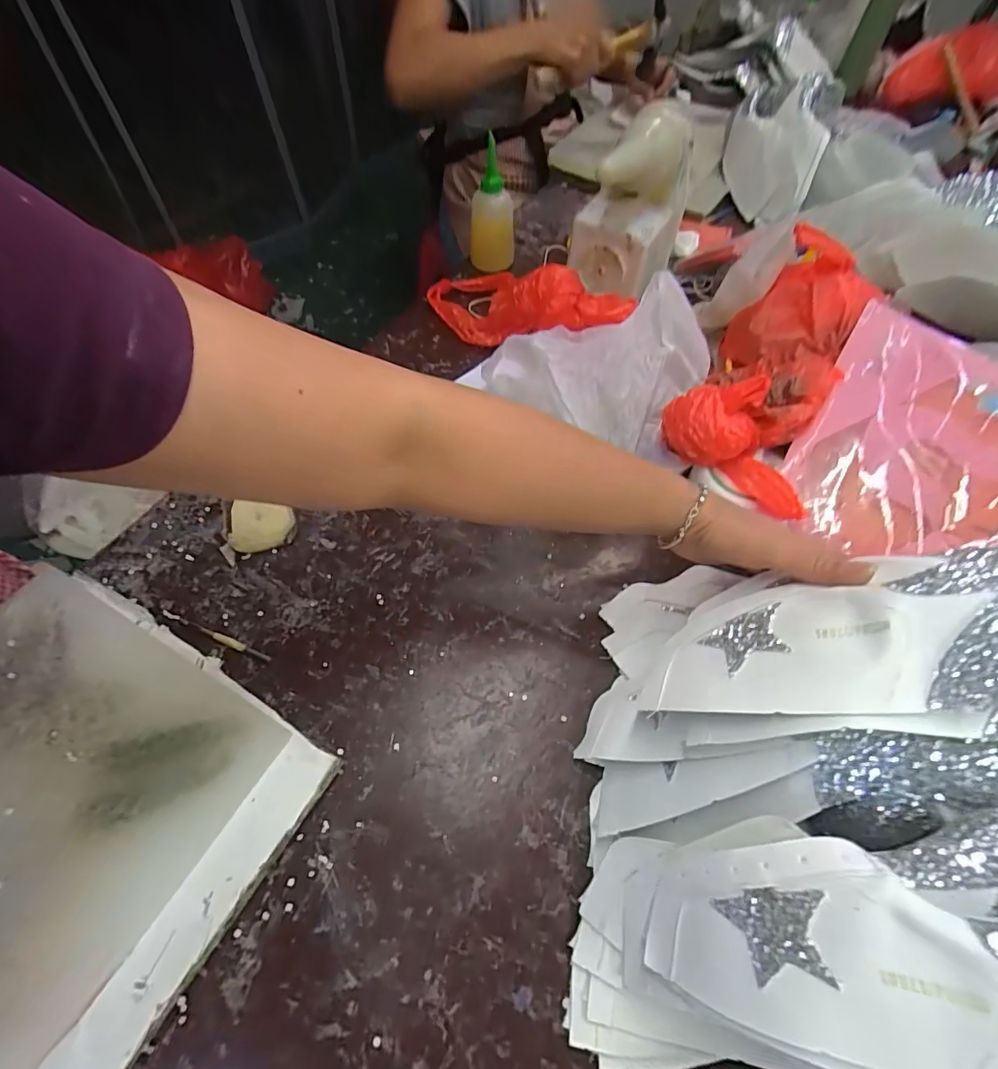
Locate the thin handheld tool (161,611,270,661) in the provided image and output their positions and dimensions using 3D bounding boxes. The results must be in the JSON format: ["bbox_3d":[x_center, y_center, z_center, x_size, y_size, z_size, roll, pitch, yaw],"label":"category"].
[{"bbox_3d":[-0.254,0.090,0.428,0.115,0.004,0.008,19,59,11],"label":"thin handheld tool"}]

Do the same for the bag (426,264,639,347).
[{"bbox_3d":[0.029,-0.305,0.622,0.279,0.070,0.116,16,57,32],"label":"bag"}]

